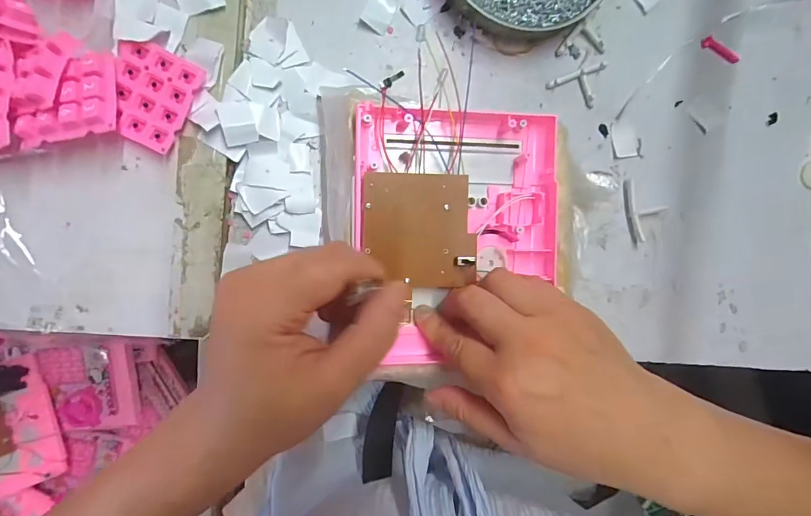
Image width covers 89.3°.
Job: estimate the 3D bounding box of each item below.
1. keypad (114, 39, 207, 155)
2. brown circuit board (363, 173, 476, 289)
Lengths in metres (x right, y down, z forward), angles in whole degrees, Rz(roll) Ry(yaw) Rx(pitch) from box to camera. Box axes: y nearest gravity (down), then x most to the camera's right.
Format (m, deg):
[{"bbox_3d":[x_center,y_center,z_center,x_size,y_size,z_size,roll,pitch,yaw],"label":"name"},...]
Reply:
[{"bbox_3d":[-0.161,-0.102,0.258,0.049,0.006,0.059,24,89,-9],"label":"keypad"},{"bbox_3d":[0.010,-0.018,0.263,0.071,0.004,0.071,0,92,-9],"label":"brown circuit board"}]

